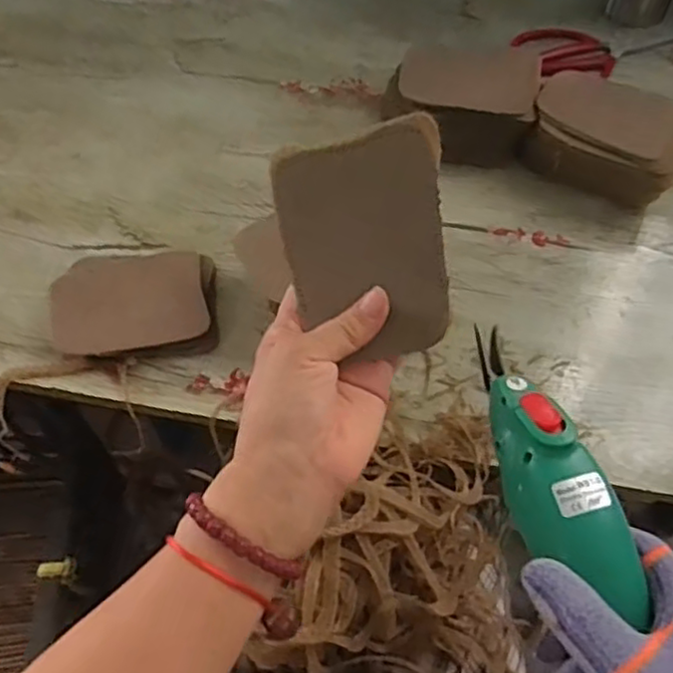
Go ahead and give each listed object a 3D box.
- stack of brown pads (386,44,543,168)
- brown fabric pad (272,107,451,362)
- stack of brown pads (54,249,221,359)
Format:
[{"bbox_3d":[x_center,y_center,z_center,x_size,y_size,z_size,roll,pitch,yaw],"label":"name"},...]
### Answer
[{"bbox_3d":[0.113,-0.215,0.637,0.137,0.058,0.103,7,58,3],"label":"stack of brown pads"},{"bbox_3d":[0.015,-0.048,0.360,0.089,0.019,0.117,-12,92,16],"label":"brown fabric pad"},{"bbox_3d":[-0.154,-0.027,0.532,0.118,0.028,0.092,-7,59,-6],"label":"stack of brown pads"}]

